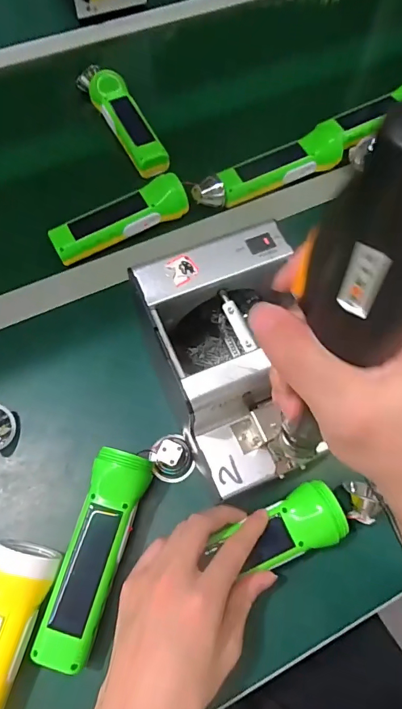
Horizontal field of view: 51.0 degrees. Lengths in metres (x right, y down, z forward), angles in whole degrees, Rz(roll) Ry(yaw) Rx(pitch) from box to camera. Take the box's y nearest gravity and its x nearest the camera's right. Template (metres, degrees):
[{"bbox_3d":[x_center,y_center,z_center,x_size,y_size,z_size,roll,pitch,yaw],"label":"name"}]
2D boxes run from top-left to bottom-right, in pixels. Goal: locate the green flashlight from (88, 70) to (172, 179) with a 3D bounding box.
[{"bbox_3d":[-0.100,-0.312,0.565,0.049,0.043,0.187,-25,66,-11],"label":"green flashlight"}]

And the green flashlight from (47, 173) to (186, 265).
[{"bbox_3d":[-0.095,-0.161,0.492,0.161,0.036,0.041,-26,66,-11],"label":"green flashlight"}]

